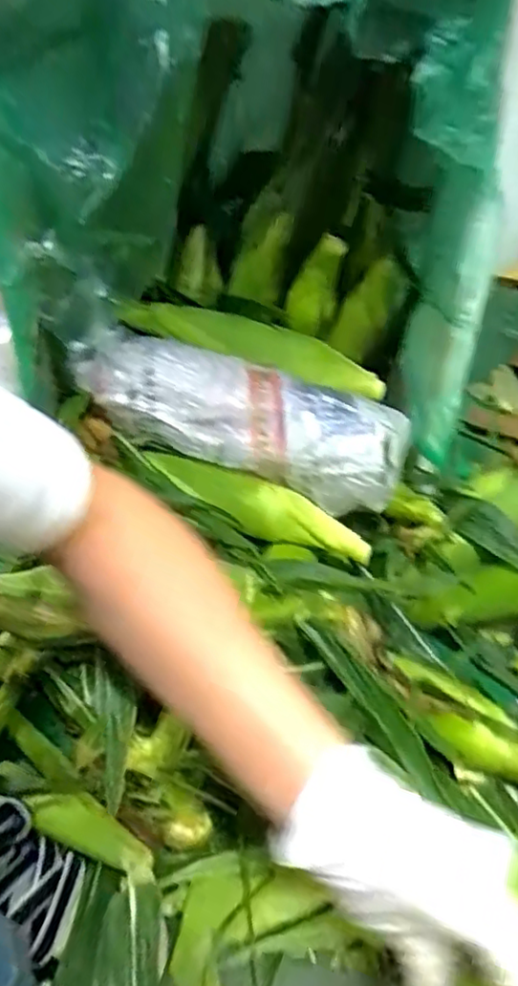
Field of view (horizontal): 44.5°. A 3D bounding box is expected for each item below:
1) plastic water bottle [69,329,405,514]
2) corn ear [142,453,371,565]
[{"bbox_3d":[-0.023,-0.076,0.637,0.338,0.092,0.080,19,42,1],"label":"plastic water bottle"},{"bbox_3d":[0.000,0.013,0.625,0.228,0.044,0.040,23,43,1],"label":"corn ear"}]

